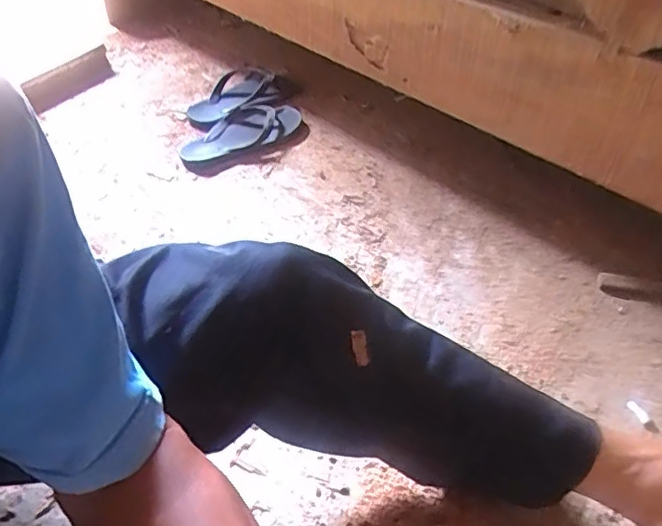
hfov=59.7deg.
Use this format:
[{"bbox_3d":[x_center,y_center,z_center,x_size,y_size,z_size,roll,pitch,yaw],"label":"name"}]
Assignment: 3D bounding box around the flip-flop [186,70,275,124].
[{"bbox_3d":[-0.206,-0.339,1.154,0.107,0.039,0.196,26,48,24],"label":"flip-flop"}]

